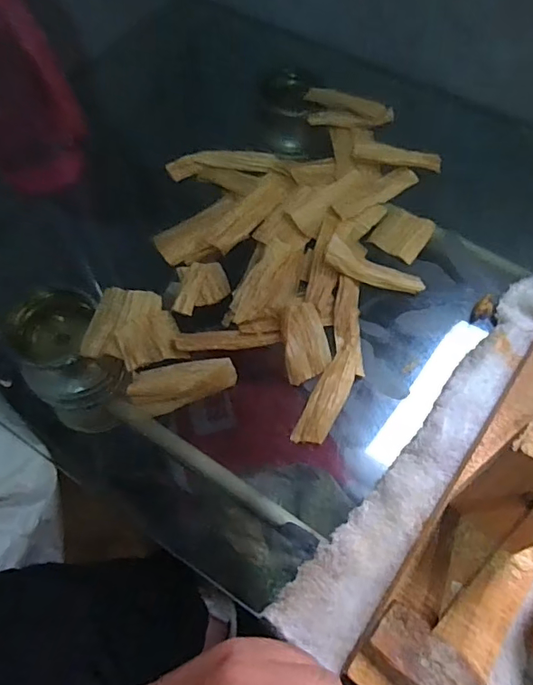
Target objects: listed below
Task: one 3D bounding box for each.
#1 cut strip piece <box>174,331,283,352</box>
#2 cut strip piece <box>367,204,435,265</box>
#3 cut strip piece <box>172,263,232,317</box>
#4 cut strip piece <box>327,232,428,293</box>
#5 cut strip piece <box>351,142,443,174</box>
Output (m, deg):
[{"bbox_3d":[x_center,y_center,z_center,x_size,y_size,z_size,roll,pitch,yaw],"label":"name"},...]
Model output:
[{"bbox_3d":[-0.028,-0.003,0.372,0.075,0.005,0.016,-4,62,-3],"label":"cut strip piece"},{"bbox_3d":[0.112,-0.091,0.426,0.042,0.006,0.052,29,65,13],"label":"cut strip piece"},{"bbox_3d":[-0.051,-0.044,0.394,0.044,0.011,0.040,-14,63,-8],"label":"cut strip piece"},{"bbox_3d":[0.082,-0.055,0.392,0.078,0.010,0.022,22,63,-4],"label":"cut strip piece"},{"bbox_3d":[0.117,-0.166,0.459,0.079,0.014,0.013,5,62,1],"label":"cut strip piece"}]

